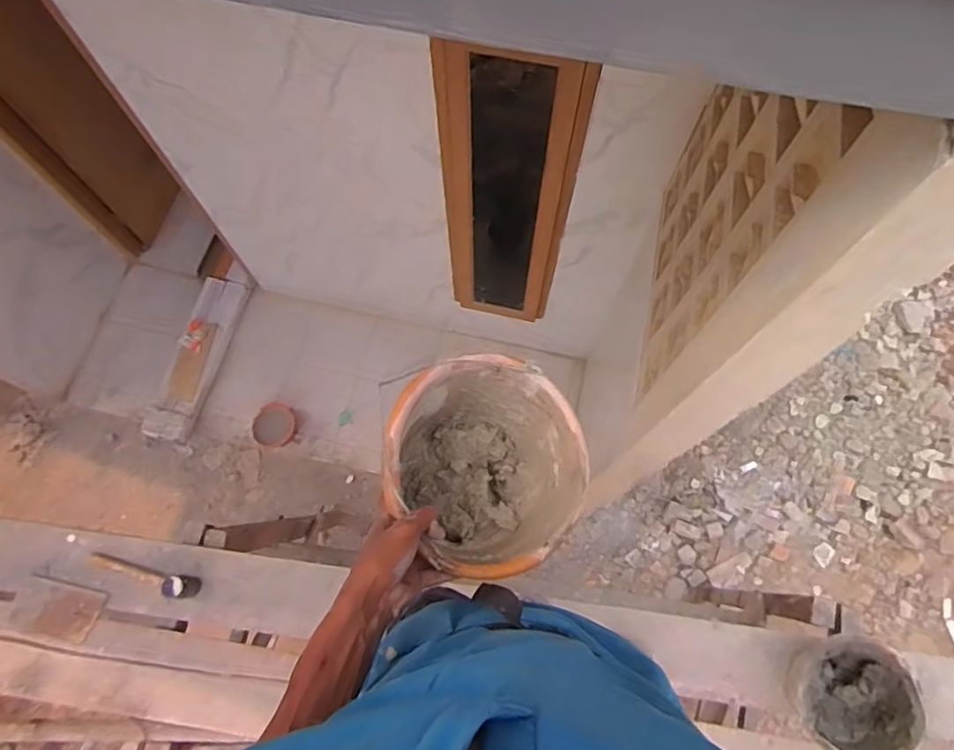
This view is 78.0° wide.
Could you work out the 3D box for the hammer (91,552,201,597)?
[{"bbox_3d":[-0.850,0.499,1.460,0.309,0.111,0.060,11,71,5],"label":"hammer"}]

